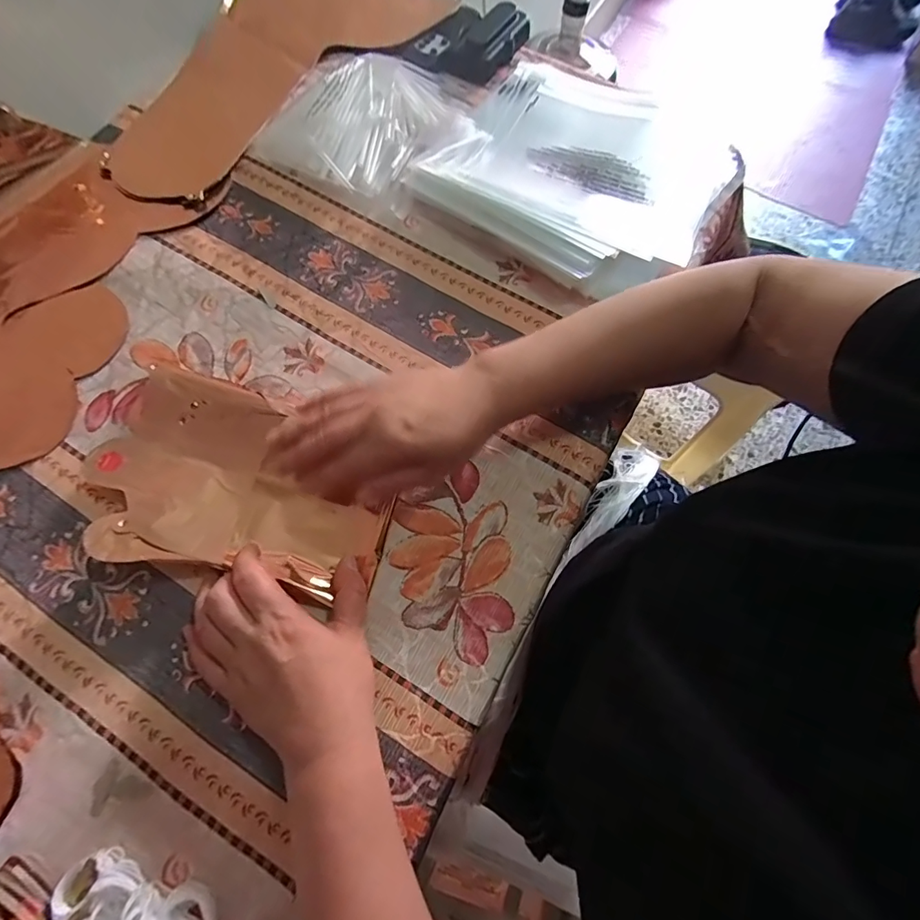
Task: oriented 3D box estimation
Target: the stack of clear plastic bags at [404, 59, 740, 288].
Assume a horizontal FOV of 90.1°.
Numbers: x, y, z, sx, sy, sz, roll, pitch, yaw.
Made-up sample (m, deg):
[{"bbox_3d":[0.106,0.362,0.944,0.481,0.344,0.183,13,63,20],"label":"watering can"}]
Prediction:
[{"bbox_3d":[0.114,-0.280,0.448,0.254,0.046,0.233,37,73,10],"label":"stack of clear plastic bags"}]

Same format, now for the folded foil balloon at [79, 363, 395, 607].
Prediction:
[{"bbox_3d":[-0.161,0.022,0.334,0.220,0.032,0.138,23,71,6],"label":"folded foil balloon"}]

